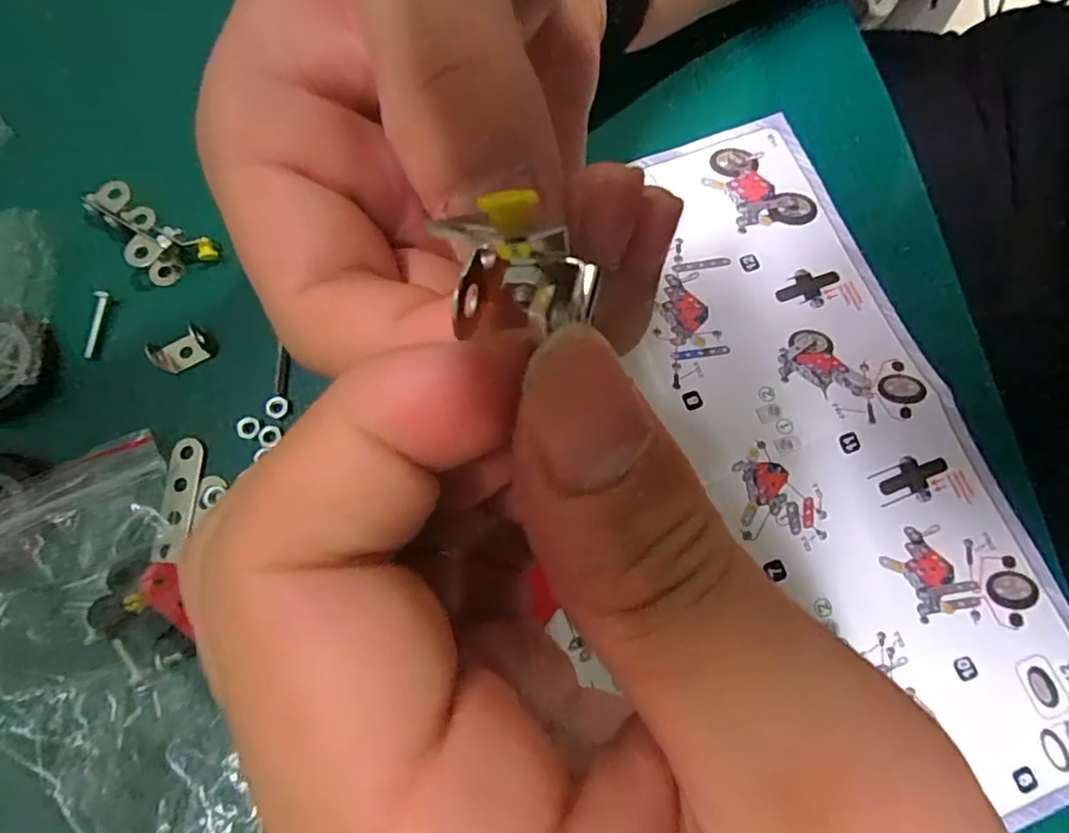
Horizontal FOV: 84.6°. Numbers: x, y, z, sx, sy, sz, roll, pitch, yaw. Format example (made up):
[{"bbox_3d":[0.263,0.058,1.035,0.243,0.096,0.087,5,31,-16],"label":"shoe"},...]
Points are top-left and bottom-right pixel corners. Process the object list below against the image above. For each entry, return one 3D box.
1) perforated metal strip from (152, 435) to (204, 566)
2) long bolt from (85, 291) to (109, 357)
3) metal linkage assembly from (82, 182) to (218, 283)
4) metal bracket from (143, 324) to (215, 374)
[{"bbox_3d":[-0.108,0.025,0.179,0.009,0.004,0.037,4,73,-7],"label":"perforated metal strip"},{"bbox_3d":[-0.142,-0.030,0.190,0.004,0.004,0.022,10,86,1],"label":"long bolt"},{"bbox_3d":[-0.127,-0.059,0.194,0.042,0.017,0.019,30,77,8],"label":"metal linkage assembly"},{"bbox_3d":[-0.114,-0.022,0.191,0.020,0.008,0.011,-23,75,-6],"label":"metal bracket"}]

